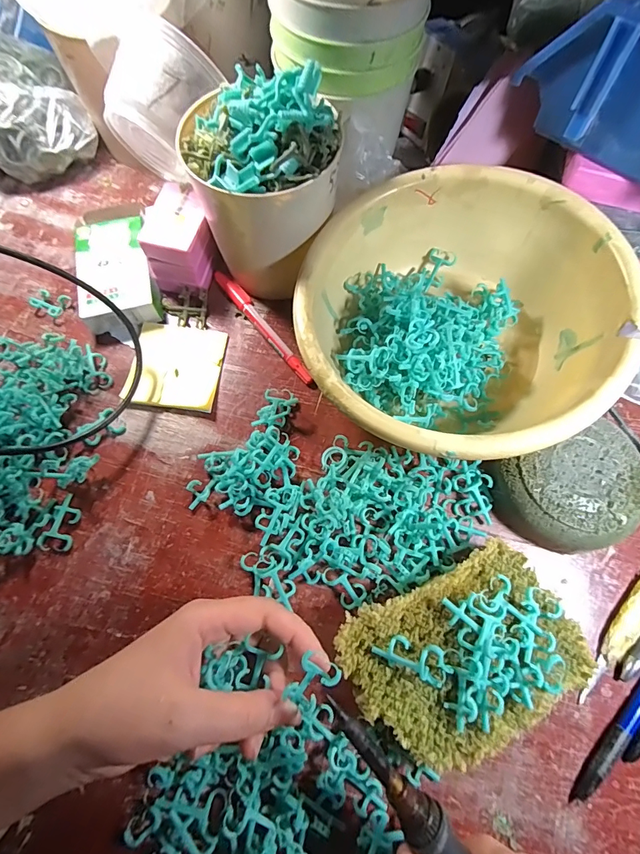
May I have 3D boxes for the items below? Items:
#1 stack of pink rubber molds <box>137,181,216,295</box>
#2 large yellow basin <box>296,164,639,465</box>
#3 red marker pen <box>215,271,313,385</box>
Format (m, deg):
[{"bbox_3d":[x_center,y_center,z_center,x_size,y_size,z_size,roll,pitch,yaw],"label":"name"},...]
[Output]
[{"bbox_3d":[-0.119,-0.163,0.361,0.049,0.056,0.072,7,70,2],"label":"stack of pink rubber molds"},{"bbox_3d":[0.096,-0.079,0.309,0.215,0.094,0.219,0,70,0],"label":"large yellow basin"},{"bbox_3d":[-0.052,-0.091,0.361,0.014,0.010,0.139,-36,74,-12],"label":"red marker pen"}]

